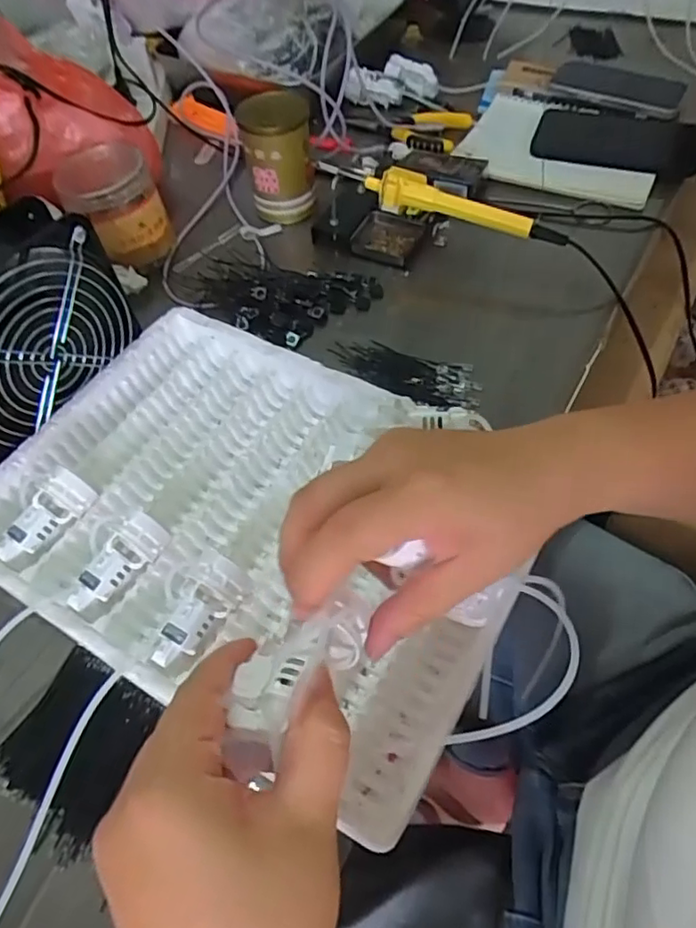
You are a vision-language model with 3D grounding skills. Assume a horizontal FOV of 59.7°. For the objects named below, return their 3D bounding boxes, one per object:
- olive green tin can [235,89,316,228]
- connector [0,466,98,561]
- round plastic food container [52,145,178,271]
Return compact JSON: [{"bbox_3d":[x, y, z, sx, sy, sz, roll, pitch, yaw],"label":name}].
[{"bbox_3d":[-0.068,-0.308,0.600,0.067,0.103,0.077,-6,56,1],"label":"olive green tin can"},{"bbox_3d":[-0.200,0.032,0.393,0.025,0.026,0.066,34,65,24],"label":"connector"},{"bbox_3d":[-0.213,-0.235,0.562,0.081,0.086,0.063,-24,57,-11],"label":"round plastic food container"}]

